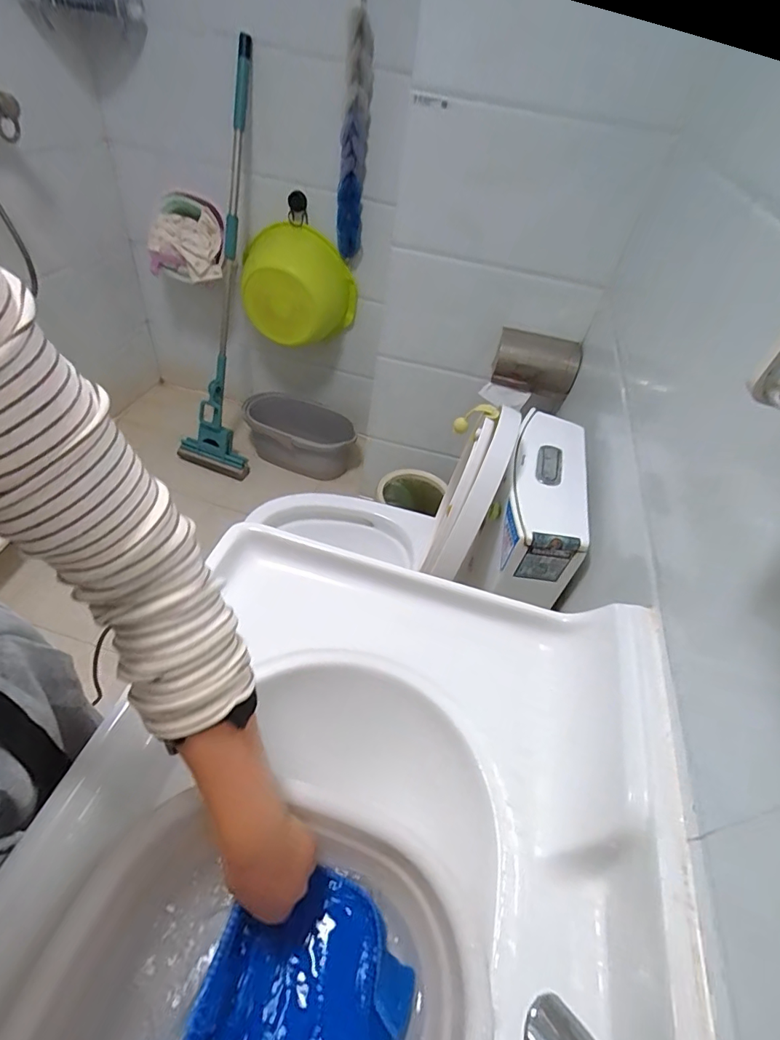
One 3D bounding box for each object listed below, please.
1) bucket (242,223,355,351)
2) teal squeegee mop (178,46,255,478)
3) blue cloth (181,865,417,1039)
[{"bbox_3d":[-0.317,-0.779,1.632,0.337,0.349,0.240,14,40,22],"label":"bucket"},{"bbox_3d":[-0.511,-0.721,1.545,0.186,1.215,0.170,-5,31,-39],"label":"teal squeegee mop"},{"bbox_3d":[-0.076,0.407,0.373,0.156,0.036,0.211,7,38,14],"label":"blue cloth"}]

